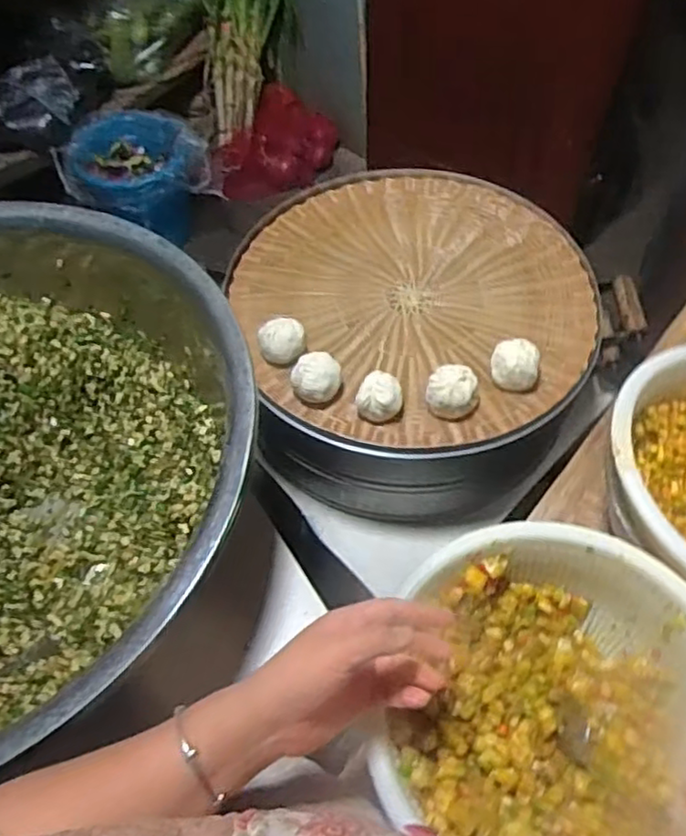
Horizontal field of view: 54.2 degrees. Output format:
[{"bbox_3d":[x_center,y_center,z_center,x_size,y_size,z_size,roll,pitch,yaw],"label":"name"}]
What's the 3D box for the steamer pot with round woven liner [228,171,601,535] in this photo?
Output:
[{"bbox_3d":[0.111,-0.143,1.047,0.508,0.211,0.551,0,57,0],"label":"steamer pot with round woven liner"}]

